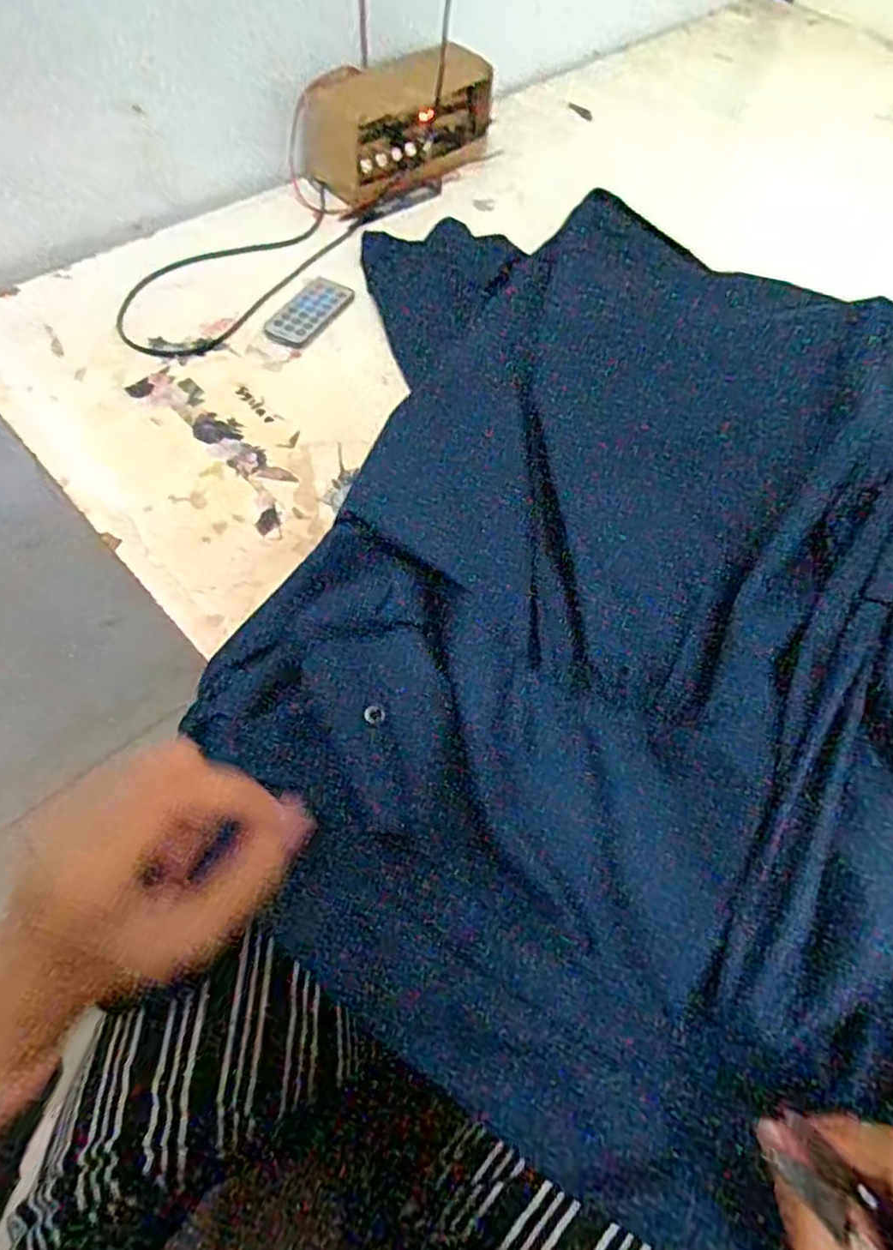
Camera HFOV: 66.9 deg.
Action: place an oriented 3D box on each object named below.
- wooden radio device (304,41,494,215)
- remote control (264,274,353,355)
[{"bbox_3d":[-0.043,-0.495,0.664,0.183,0.086,0.087,-38,69,-22],"label":"wooden radio device"},{"bbox_3d":[-0.116,-0.267,0.574,0.044,0.005,0.088,27,62,12],"label":"remote control"}]

